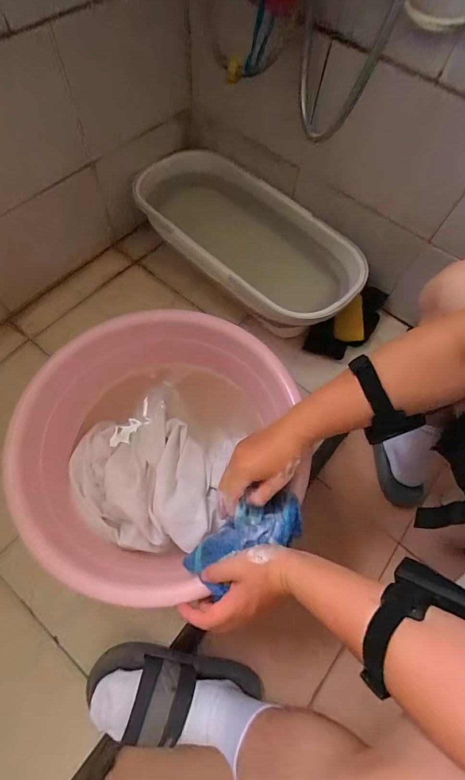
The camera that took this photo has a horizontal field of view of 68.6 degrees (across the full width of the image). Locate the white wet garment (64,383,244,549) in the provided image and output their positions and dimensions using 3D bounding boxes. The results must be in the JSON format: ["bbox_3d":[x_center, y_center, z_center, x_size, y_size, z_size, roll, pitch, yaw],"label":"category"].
[{"bbox_3d":[-0.123,0.126,0.559,0.248,0.059,0.237,1,65,-3],"label":"white wet garment"}]

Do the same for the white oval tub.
[{"bbox_3d":[0.016,-0.320,0.776,0.555,0.154,0.271,35,68,12],"label":"white oval tub"}]

